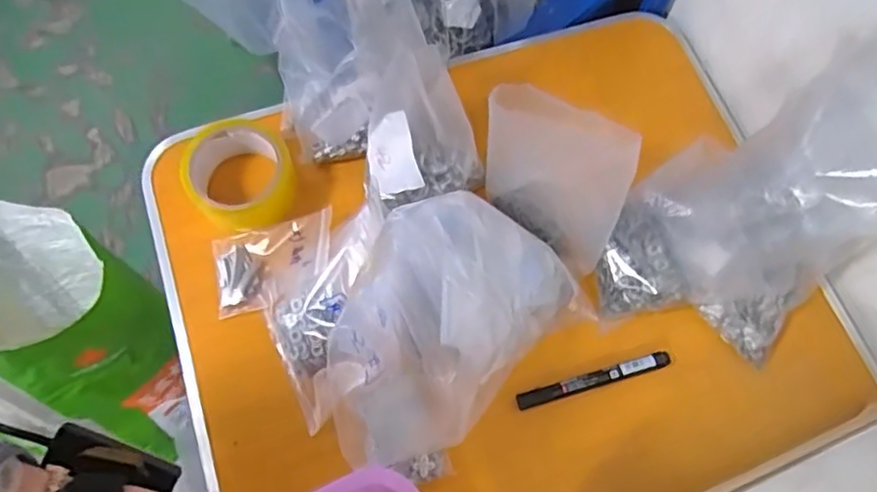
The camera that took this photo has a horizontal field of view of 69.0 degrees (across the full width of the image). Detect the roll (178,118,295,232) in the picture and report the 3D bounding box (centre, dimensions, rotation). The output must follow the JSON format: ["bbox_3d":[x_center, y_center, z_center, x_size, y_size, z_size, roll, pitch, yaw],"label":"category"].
[{"bbox_3d":[-0.188,-0.071,0.594,0.097,0.045,0.104,1,68,-2],"label":"roll"}]

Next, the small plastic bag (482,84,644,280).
[{"bbox_3d":[0.099,-0.064,0.540,0.140,0.144,0.043,42,73,14],"label":"small plastic bag"}]

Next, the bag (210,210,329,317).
[{"bbox_3d":[-0.150,0.015,0.578,0.111,0.021,0.078,-14,64,15],"label":"bag"}]

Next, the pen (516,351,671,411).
[{"bbox_3d":[0.138,0.118,0.563,0.140,0.012,0.014,-15,69,-8],"label":"pen"}]

